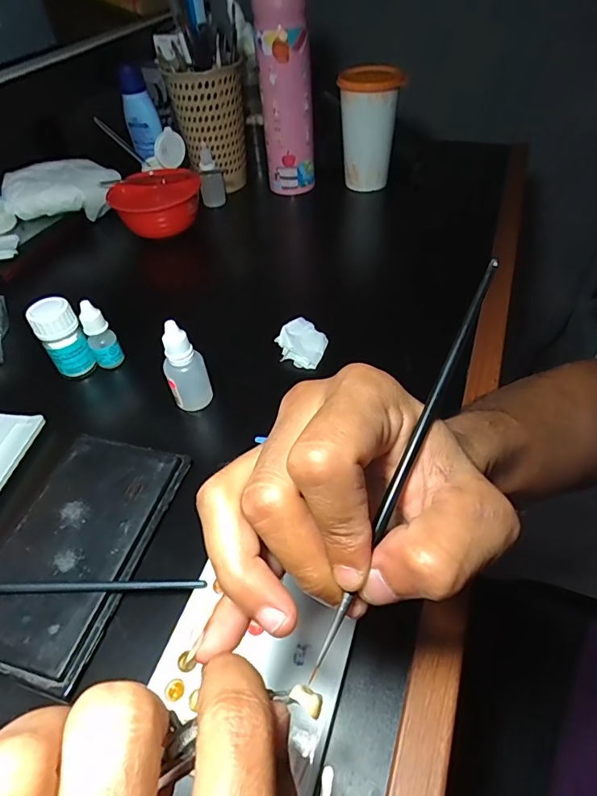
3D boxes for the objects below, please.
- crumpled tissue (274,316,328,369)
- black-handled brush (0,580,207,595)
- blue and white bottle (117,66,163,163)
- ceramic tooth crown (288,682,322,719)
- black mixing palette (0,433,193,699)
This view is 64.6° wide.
[{"bbox_3d":[0.002,-0.049,0.413,0.040,0.018,0.040,11,48,15],"label":"crumpled tissue"},{"bbox_3d":[-0.139,0.109,0.272,0.170,0.005,0.006,-2,46,3],"label":"black-handled brush"},{"bbox_3d":[-0.196,-0.356,0.591,0.031,0.095,0.037,-35,53,-26],"label":"blue and white bottle"},{"bbox_3d":[0.003,0.099,0.155,0.011,0.004,0.007,18,50,20],"label":"ceramic tooth crown"},{"bbox_3d":[-0.140,0.089,0.297,0.086,0.009,0.151,10,48,13],"label":"black mixing palette"}]

